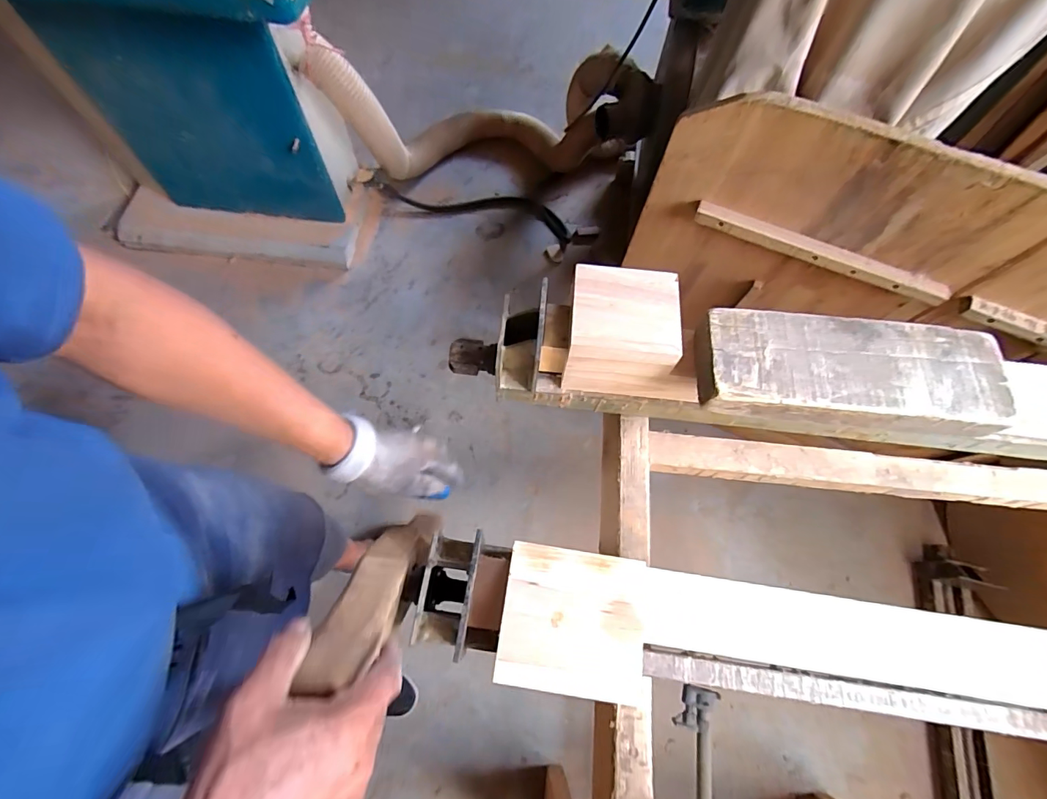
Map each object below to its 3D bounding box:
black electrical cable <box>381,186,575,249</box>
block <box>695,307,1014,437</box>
[{"bbox_3d":[-0.166,-0.740,1.757,0.744,0.037,0.201,16,68,5],"label":"black electrical cable"},{"bbox_3d":[0.340,-0.030,0.486,0.302,0.048,0.116,7,67,1],"label":"block"}]

